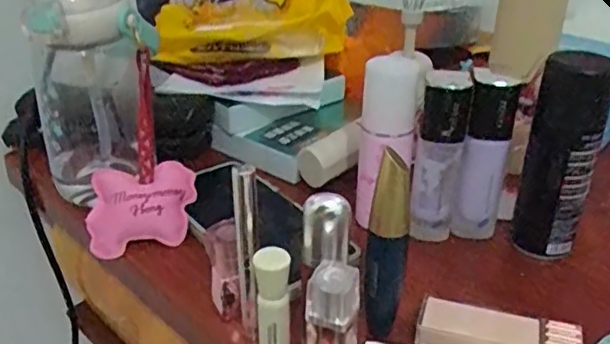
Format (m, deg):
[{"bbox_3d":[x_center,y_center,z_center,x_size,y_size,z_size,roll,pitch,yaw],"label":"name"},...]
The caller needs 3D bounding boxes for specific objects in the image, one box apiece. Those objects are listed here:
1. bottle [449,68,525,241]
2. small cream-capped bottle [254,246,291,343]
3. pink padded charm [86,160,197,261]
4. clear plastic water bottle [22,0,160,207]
[{"bbox_3d":[0.128,-0.010,0.446,0.032,0.121,0.030,8,30,11],"label":"bottle"},{"bbox_3d":[-0.017,0.073,0.335,0.017,0.071,0.015,3,29,2],"label":"small cream-capped bottle"},{"bbox_3d":[-0.118,0.026,0.457,0.075,0.018,0.065,-6,74,-8],"label":"pink padded charm"},{"bbox_3d":[-0.156,-0.056,0.474,0.086,0.174,0.078,-10,31,-19],"label":"clear plastic water bottle"}]

